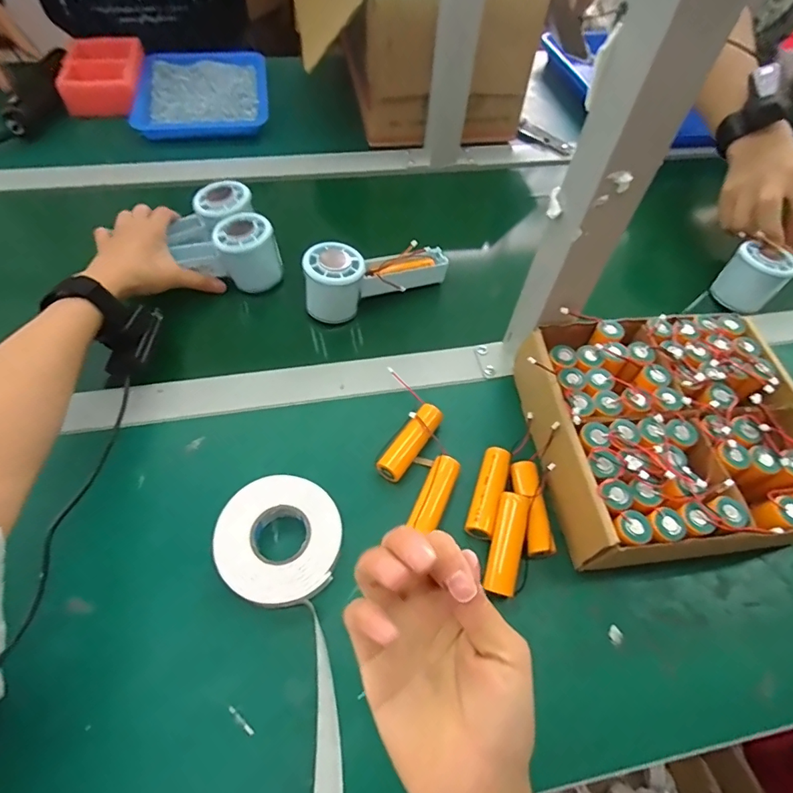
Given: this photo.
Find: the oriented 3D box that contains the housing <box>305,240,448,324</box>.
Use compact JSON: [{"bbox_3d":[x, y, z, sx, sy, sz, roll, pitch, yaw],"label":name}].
[{"bbox_3d":[-0.018,-0.127,0.481,0.152,0.059,0.048,-19,60,-15],"label":"housing"}]

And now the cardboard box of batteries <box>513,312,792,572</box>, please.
[{"bbox_3d":[0.216,0.032,0.383,0.206,0.080,0.187,-2,57,-5],"label":"cardboard box of batteries"}]

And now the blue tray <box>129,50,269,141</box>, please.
[{"bbox_3d":[-0.279,-0.447,0.694,0.177,0.035,0.228,-6,57,-7],"label":"blue tray"}]

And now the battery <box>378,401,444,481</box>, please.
[{"bbox_3d":[0.012,0.040,0.400,0.021,0.020,0.075,31,60,16],"label":"battery"}]

